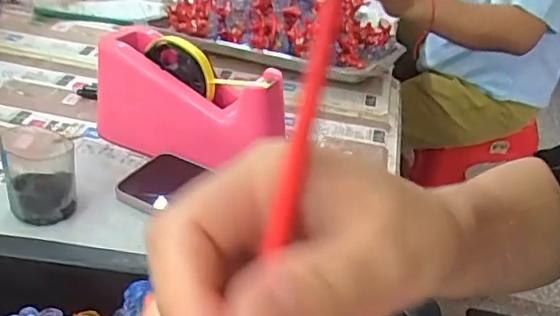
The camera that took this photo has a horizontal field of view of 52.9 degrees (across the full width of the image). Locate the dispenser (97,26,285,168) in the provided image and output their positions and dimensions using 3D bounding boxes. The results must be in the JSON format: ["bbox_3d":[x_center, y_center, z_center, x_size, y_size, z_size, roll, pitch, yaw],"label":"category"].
[{"bbox_3d":[-0.088,-0.048,0.542,0.198,0.109,0.069,24,35,25],"label":"dispenser"}]

